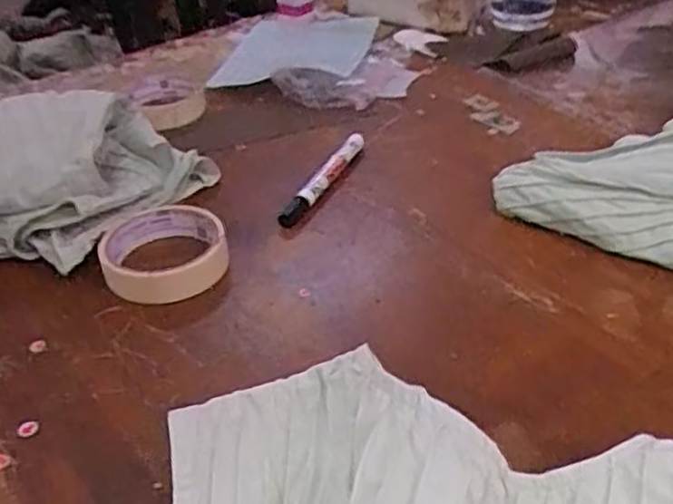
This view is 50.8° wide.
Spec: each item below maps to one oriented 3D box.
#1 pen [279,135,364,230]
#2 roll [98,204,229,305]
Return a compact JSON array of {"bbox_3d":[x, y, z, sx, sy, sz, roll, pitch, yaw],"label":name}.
[{"bbox_3d":[-0.009,-0.065,0.616,0.019,0.017,0.140,17,41,26],"label":"pen"},{"bbox_3d":[-0.129,-0.001,0.532,0.088,0.032,0.095,-3,36,2],"label":"roll"}]

